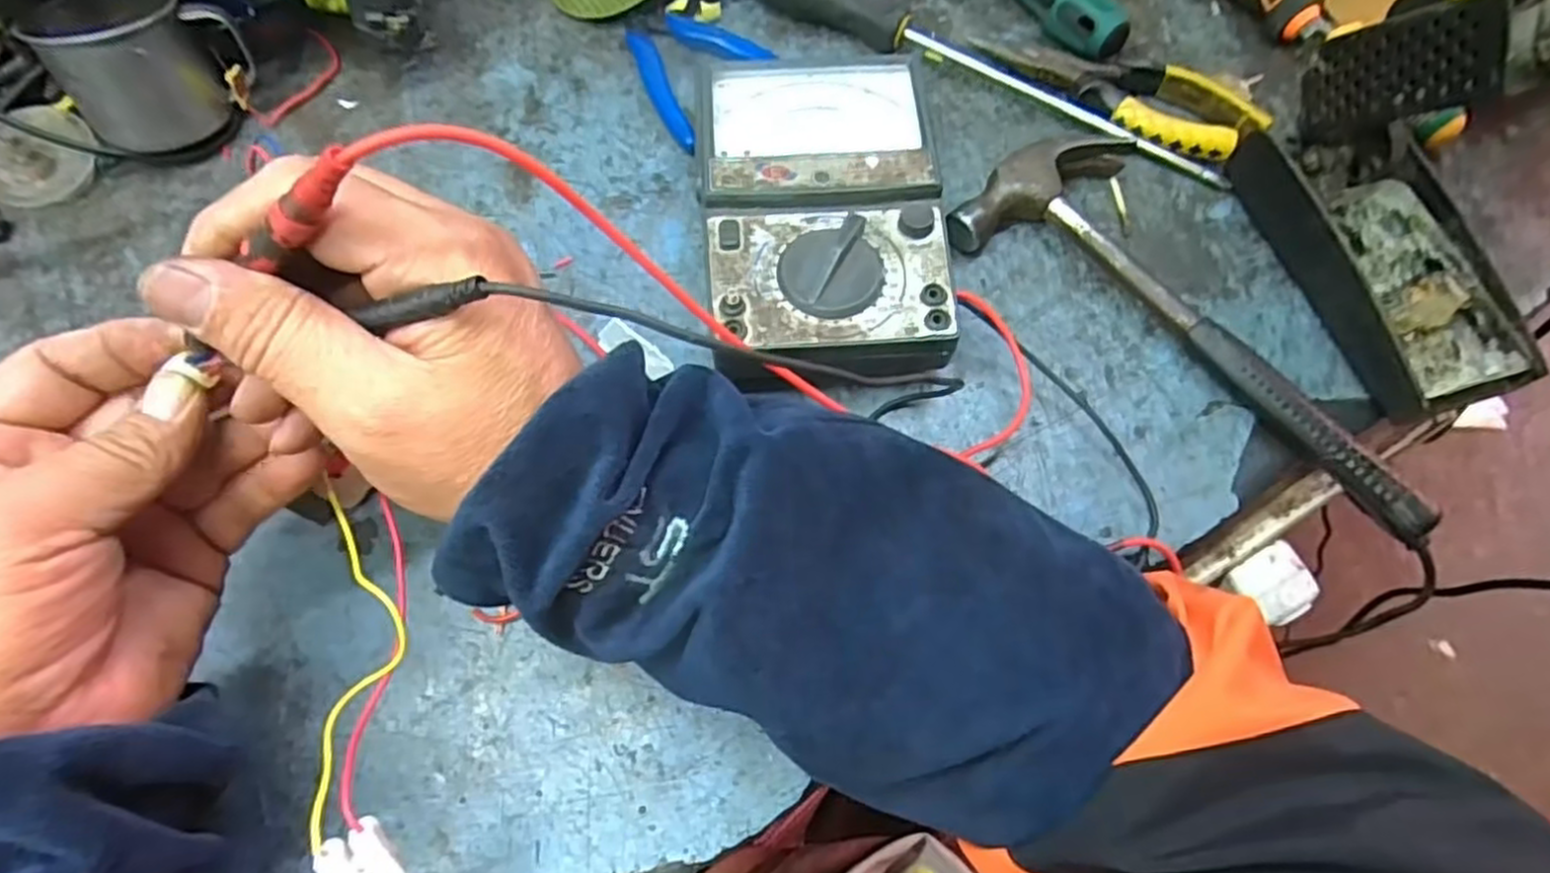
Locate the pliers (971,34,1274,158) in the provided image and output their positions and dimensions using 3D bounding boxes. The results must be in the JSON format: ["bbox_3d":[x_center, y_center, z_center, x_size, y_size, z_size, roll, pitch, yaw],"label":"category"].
[{"bbox_3d":[0.189,-0.191,0.422,0.154,0.020,0.046,21,69,8],"label":"pliers"}]

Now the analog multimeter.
[{"bbox_3d":[0.023,-0.105,0.369,0.111,0.050,0.175,-7,68,-3],"label":"analog multimeter"}]

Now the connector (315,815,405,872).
[{"bbox_3d":[-0.128,0.133,0.235,0.018,0.013,0.022,-32,92,-30],"label":"connector"}]

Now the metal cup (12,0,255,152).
[{"bbox_3d":[-0.323,-0.193,0.395,0.081,0.067,0.081,0,68,0],"label":"metal cup"}]

